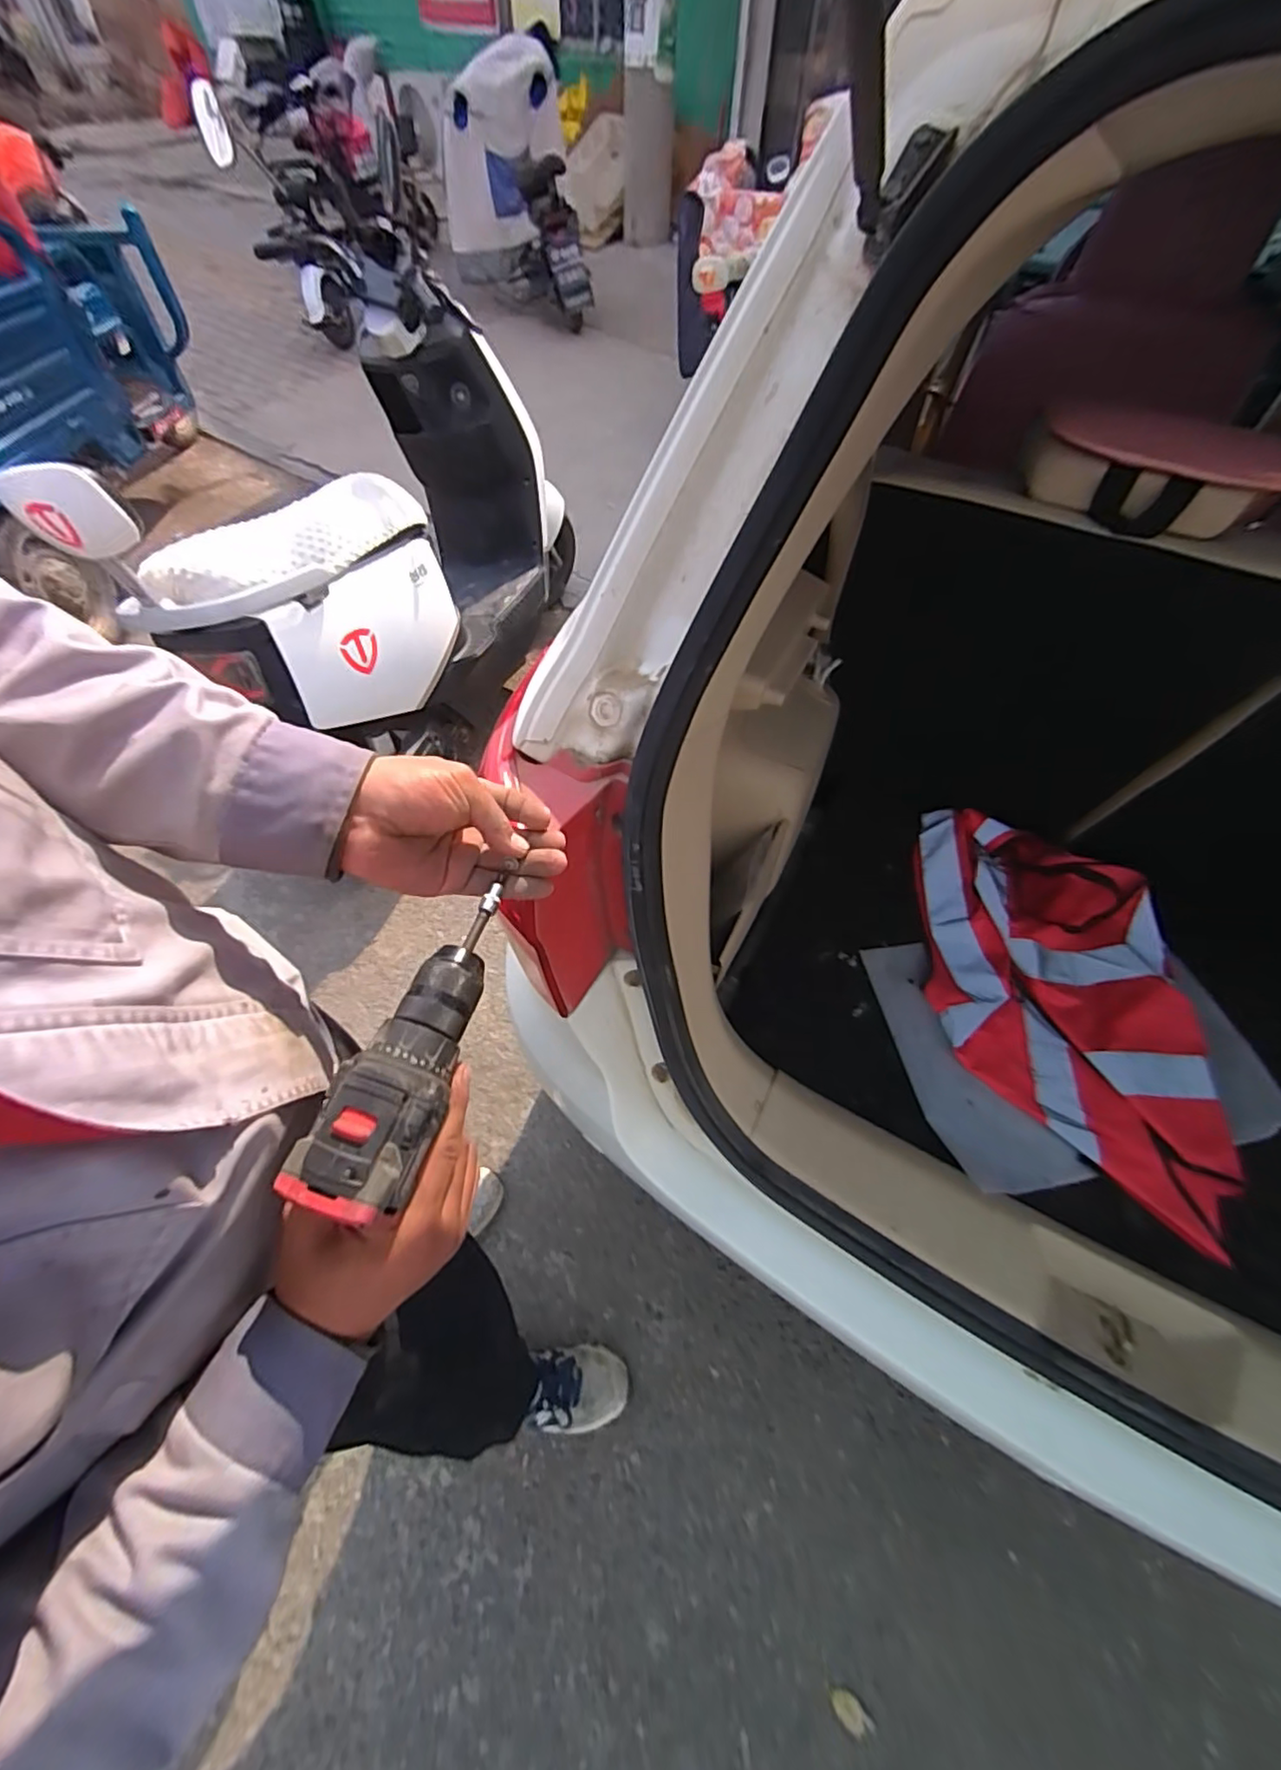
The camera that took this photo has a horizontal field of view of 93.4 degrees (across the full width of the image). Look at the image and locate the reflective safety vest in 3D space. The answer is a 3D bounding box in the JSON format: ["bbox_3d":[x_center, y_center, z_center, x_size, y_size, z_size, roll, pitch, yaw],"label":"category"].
[{"bbox_3d":[0.555,0.136,0.785,0.345,0.063,0.528,10,56,5],"label":"reflective safety vest"}]

